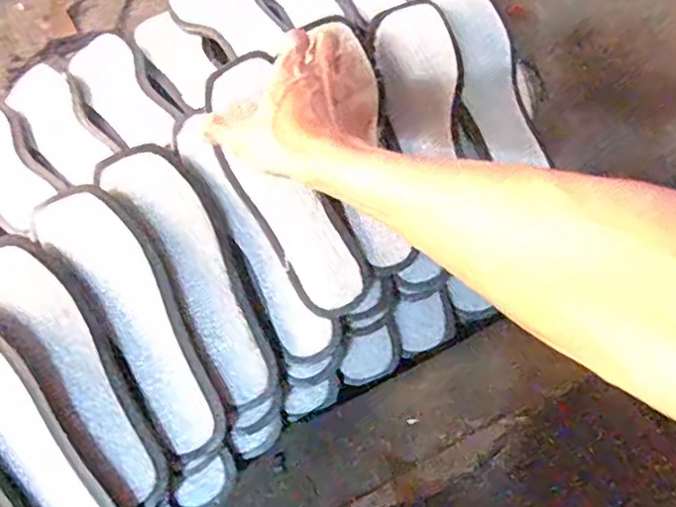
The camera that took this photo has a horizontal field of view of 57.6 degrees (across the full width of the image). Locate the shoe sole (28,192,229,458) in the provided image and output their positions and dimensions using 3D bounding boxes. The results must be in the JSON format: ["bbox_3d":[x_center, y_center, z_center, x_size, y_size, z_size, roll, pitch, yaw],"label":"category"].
[{"bbox_3d":[-0.165,0.054,0.512,0.069,0.009,0.240,-29,87,-10],"label":"shoe sole"}]

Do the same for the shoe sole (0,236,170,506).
[{"bbox_3d":[-0.213,0.094,0.494,0.067,0.017,0.242,-33,86,-12],"label":"shoe sole"}]

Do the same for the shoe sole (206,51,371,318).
[{"bbox_3d":[-0.048,-0.057,0.529,0.067,0.023,0.234,-27,89,-9],"label":"shoe sole"}]

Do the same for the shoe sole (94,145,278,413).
[{"bbox_3d":[-0.122,0.016,0.538,0.071,0.021,0.245,-27,87,-9],"label":"shoe sole"}]

